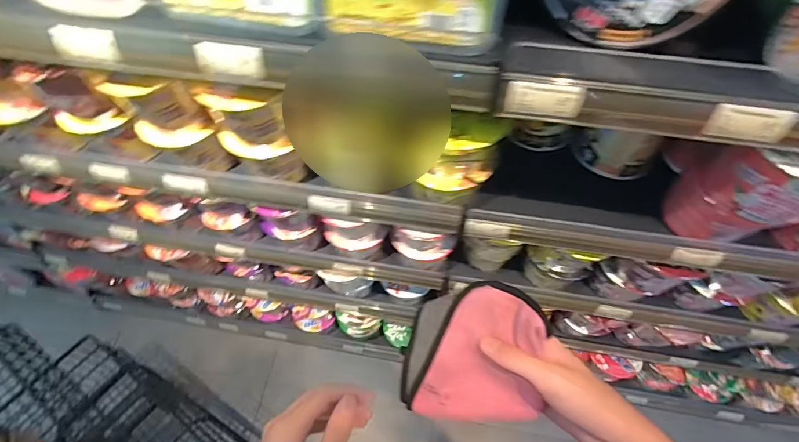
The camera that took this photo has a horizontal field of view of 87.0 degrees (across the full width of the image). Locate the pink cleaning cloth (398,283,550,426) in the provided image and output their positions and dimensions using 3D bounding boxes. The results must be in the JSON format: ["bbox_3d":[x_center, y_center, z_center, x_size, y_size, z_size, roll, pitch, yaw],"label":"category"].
[{"bbox_3d":[0.067,0.124,0.390,0.122,0.021,0.130,8,92,22],"label":"pink cleaning cloth"}]

